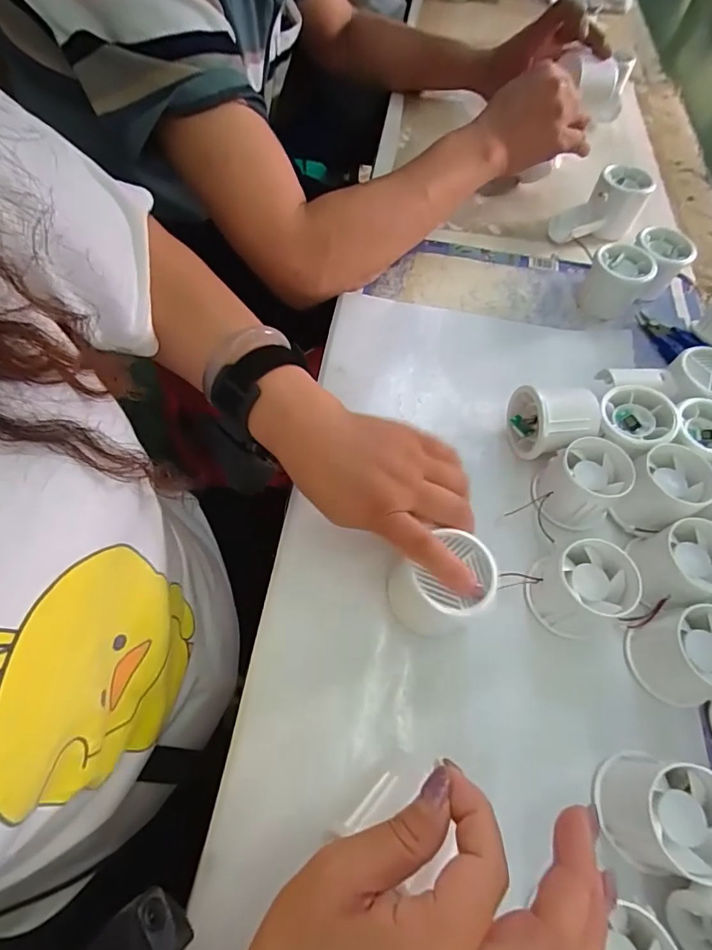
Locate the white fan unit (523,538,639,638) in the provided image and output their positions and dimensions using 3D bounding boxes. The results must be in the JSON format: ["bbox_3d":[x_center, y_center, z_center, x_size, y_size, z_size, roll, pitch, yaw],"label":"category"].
[{"bbox_3d":[0.151,0.075,0.318,0.057,0.046,0.054,2,61,-3],"label":"white fan unit"}]

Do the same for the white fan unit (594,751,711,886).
[{"bbox_3d":[0.168,0.185,0.257,0.058,0.045,0.054,13,61,3],"label":"white fan unit"}]

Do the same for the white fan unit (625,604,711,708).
[{"bbox_3d":[0.214,0.115,0.301,0.056,0.044,0.054,2,61,-3],"label":"white fan unit"}]

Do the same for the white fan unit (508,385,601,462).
[{"bbox_3d":[0.159,-0.043,0.386,0.058,0.051,0.055,-7,62,-8],"label":"white fan unit"}]

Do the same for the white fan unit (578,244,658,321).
[{"bbox_3d":[0.259,-0.195,0.473,0.056,0.047,0.055,40,66,17],"label":"white fan unit"}]

